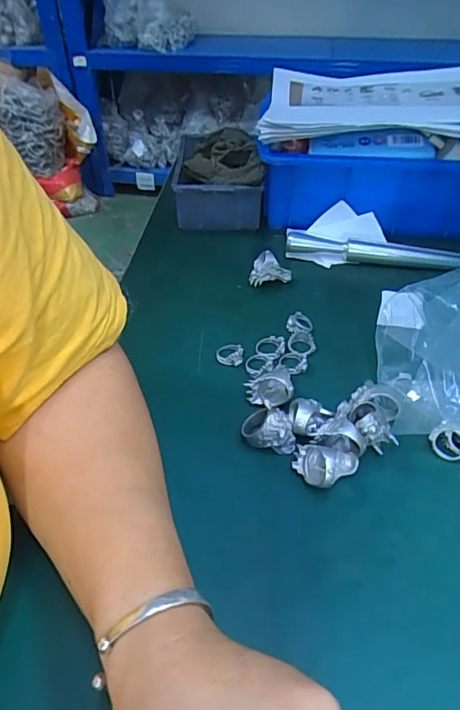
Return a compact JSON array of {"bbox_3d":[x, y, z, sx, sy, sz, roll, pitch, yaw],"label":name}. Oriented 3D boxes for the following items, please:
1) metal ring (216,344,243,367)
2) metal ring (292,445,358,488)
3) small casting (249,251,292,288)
[{"bbox_3d":[0.000,-0.001,0.383,0.021,0.007,0.020,2,45,2],"label":"metal ring"},{"bbox_3d":[0.060,0.070,0.296,0.040,0.028,0.027,5,45,4],"label":"metal ring"},{"bbox_3d":[0.038,-0.077,0.442,0.038,0.034,0.013,4,45,3],"label":"small casting"}]

